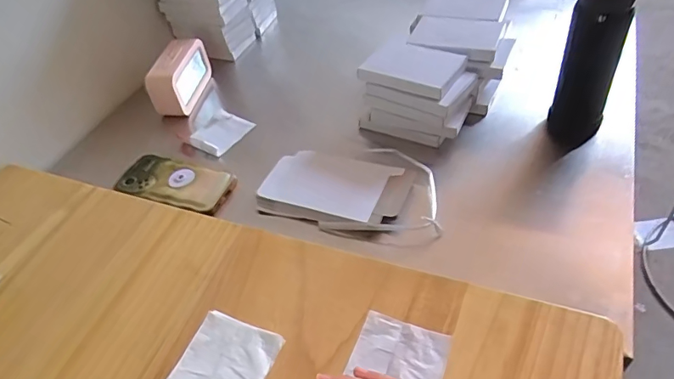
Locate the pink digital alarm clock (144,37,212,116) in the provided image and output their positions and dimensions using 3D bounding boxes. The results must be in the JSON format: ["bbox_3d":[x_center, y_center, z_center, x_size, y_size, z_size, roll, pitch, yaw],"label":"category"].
[{"bbox_3d":[-0.263,-0.189,0.804,0.049,0.080,0.141,1,46,12],"label":"pink digital alarm clock"}]

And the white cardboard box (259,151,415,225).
[{"bbox_3d":[-0.002,-0.006,0.618,0.179,0.031,0.107,10,49,19],"label":"white cardboard box"}]

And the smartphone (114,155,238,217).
[{"bbox_3d":[-0.223,-0.008,0.659,0.160,0.016,0.079,11,49,20],"label":"smartphone"}]

